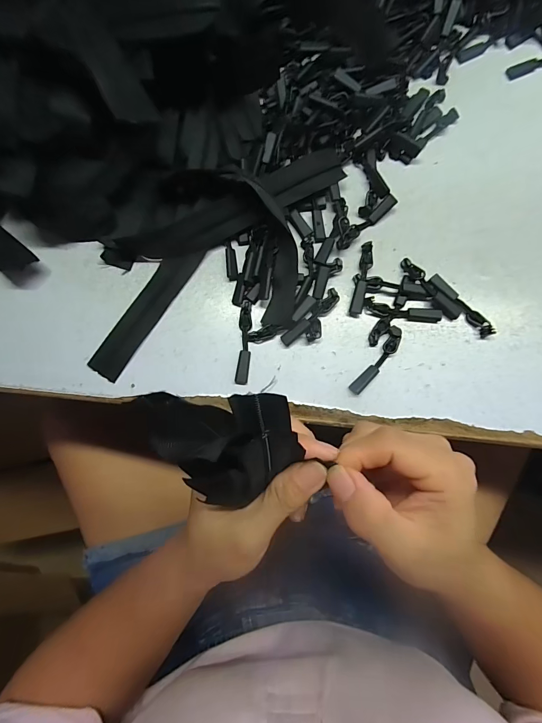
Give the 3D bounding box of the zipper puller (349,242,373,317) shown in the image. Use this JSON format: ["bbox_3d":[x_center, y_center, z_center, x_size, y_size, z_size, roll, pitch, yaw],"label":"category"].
[{"bbox_3d":[0.069,-0.063,0.255,0.009,0.008,0.057,11,82,5],"label":"zipper puller"}]

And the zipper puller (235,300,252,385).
[{"bbox_3d":[-0.020,-0.015,0.254,0.009,0.005,0.062,3,81,4],"label":"zipper puller"}]

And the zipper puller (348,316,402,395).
[{"bbox_3d":[0.077,-0.003,0.247,0.021,0.006,0.060,23,83,6],"label":"zipper puller"}]

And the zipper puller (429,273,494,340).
[{"bbox_3d":[0.140,-0.041,0.250,0.011,0.006,0.058,-39,81,-3],"label":"zipper puller"}]

